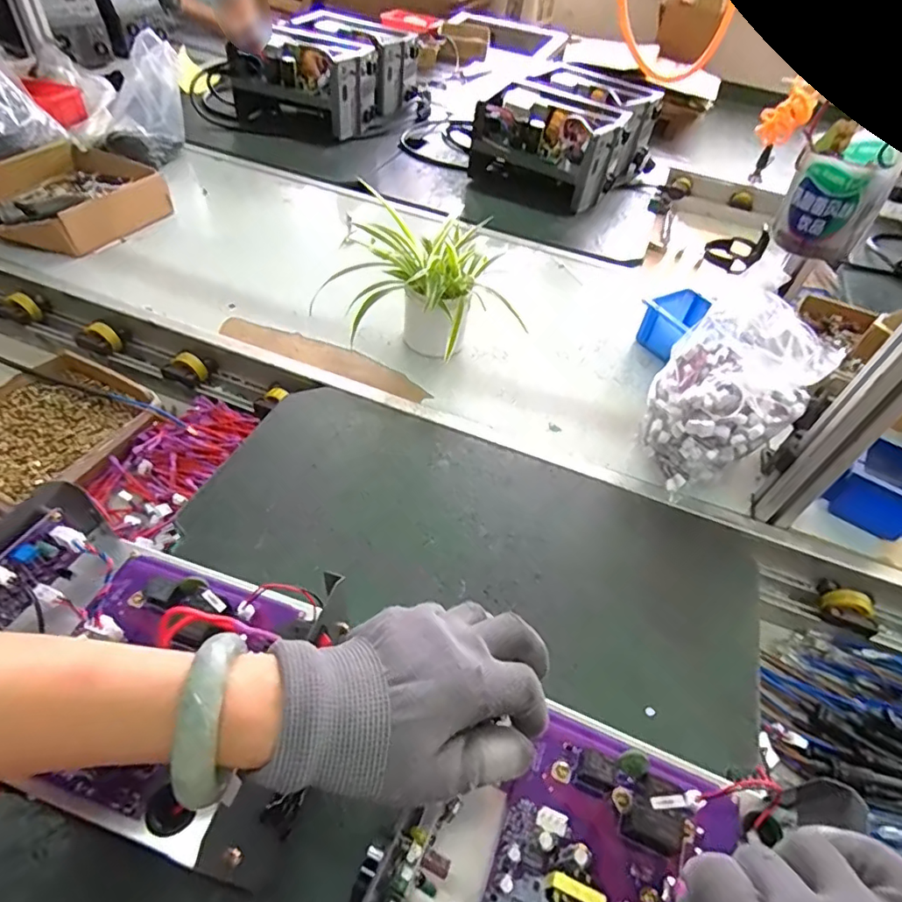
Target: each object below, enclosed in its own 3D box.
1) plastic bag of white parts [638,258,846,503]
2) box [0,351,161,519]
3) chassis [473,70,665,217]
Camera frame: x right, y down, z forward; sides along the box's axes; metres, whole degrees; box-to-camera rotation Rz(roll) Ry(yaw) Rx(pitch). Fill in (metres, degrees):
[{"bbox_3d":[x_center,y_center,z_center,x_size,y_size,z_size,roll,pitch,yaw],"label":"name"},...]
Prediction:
[{"bbox_3d":[0.317,-0.070,0.639,0.147,0.199,0.154,-12,50,-17],"label":"plastic bag of white parts"},{"bbox_3d":[-0.514,-0.029,0.693,0.201,0.035,0.228,30,52,18],"label":"box"},{"bbox_3d":[0.270,-0.710,1.199,0.315,0.150,0.405,25,50,14],"label":"chassis"}]

